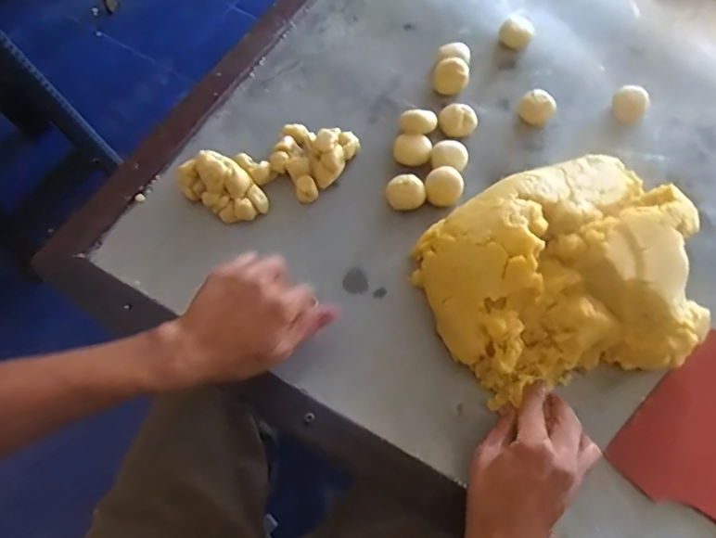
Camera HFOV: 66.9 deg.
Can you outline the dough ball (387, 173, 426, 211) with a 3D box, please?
[{"bbox_3d":[0.050,-0.078,0.566,0.038,0.027,0.035,0,67,1],"label":"dough ball"}]

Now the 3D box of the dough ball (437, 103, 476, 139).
[{"bbox_3d":[0.110,-0.163,0.601,0.041,0.023,0.034,12,67,6],"label":"dough ball"}]

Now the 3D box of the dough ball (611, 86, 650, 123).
[{"bbox_3d":[0.304,-0.181,0.610,0.036,0.033,0.037,0,67,1],"label":"dough ball"}]

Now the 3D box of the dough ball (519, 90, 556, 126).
[{"bbox_3d":[0.202,-0.181,0.609,0.036,0.025,0.032,33,71,14],"label":"dough ball"}]

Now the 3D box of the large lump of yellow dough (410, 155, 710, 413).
[{"bbox_3d":[0.181,0.002,0.486,0.230,0.075,0.191,-14,67,-5],"label":"large lump of yellow dough"}]

